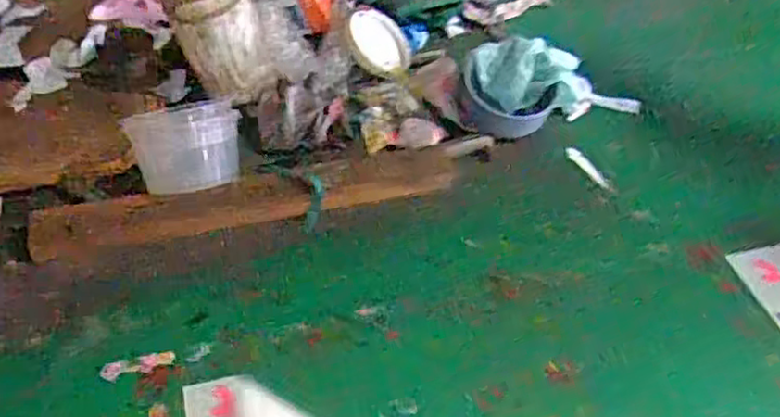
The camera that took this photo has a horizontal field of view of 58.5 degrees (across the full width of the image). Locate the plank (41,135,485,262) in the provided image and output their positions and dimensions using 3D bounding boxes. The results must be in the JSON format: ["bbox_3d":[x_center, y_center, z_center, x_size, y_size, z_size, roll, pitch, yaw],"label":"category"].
[{"bbox_3d":[-0.120,-0.016,0.743,0.486,0.027,0.066,-12,48,-13],"label":"plank"}]

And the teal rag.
[{"bbox_3d":[0.177,-0.155,0.837,0.150,0.081,0.063,-2,47,-4],"label":"teal rag"}]

